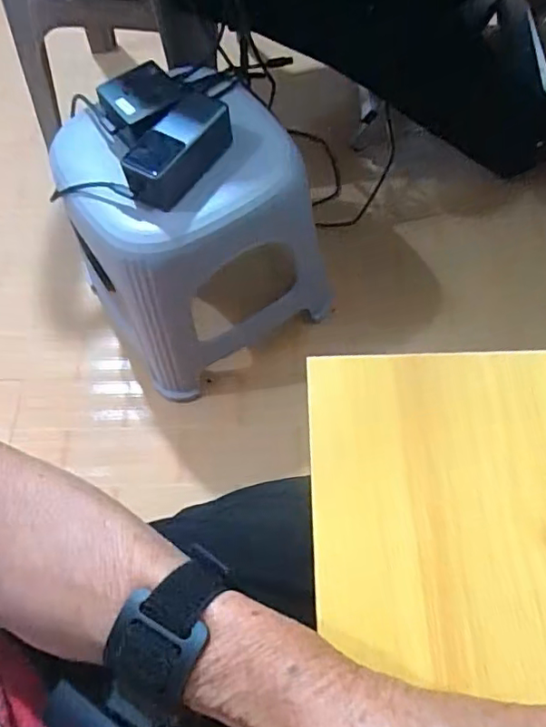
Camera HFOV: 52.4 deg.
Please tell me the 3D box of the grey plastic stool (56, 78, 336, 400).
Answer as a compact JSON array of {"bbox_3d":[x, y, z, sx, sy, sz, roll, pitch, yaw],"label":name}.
[{"bbox_3d":[-0.108,-0.161,0.776,0.289,0.328,0.278,-32,68,-12],"label":"grey plastic stool"}]

